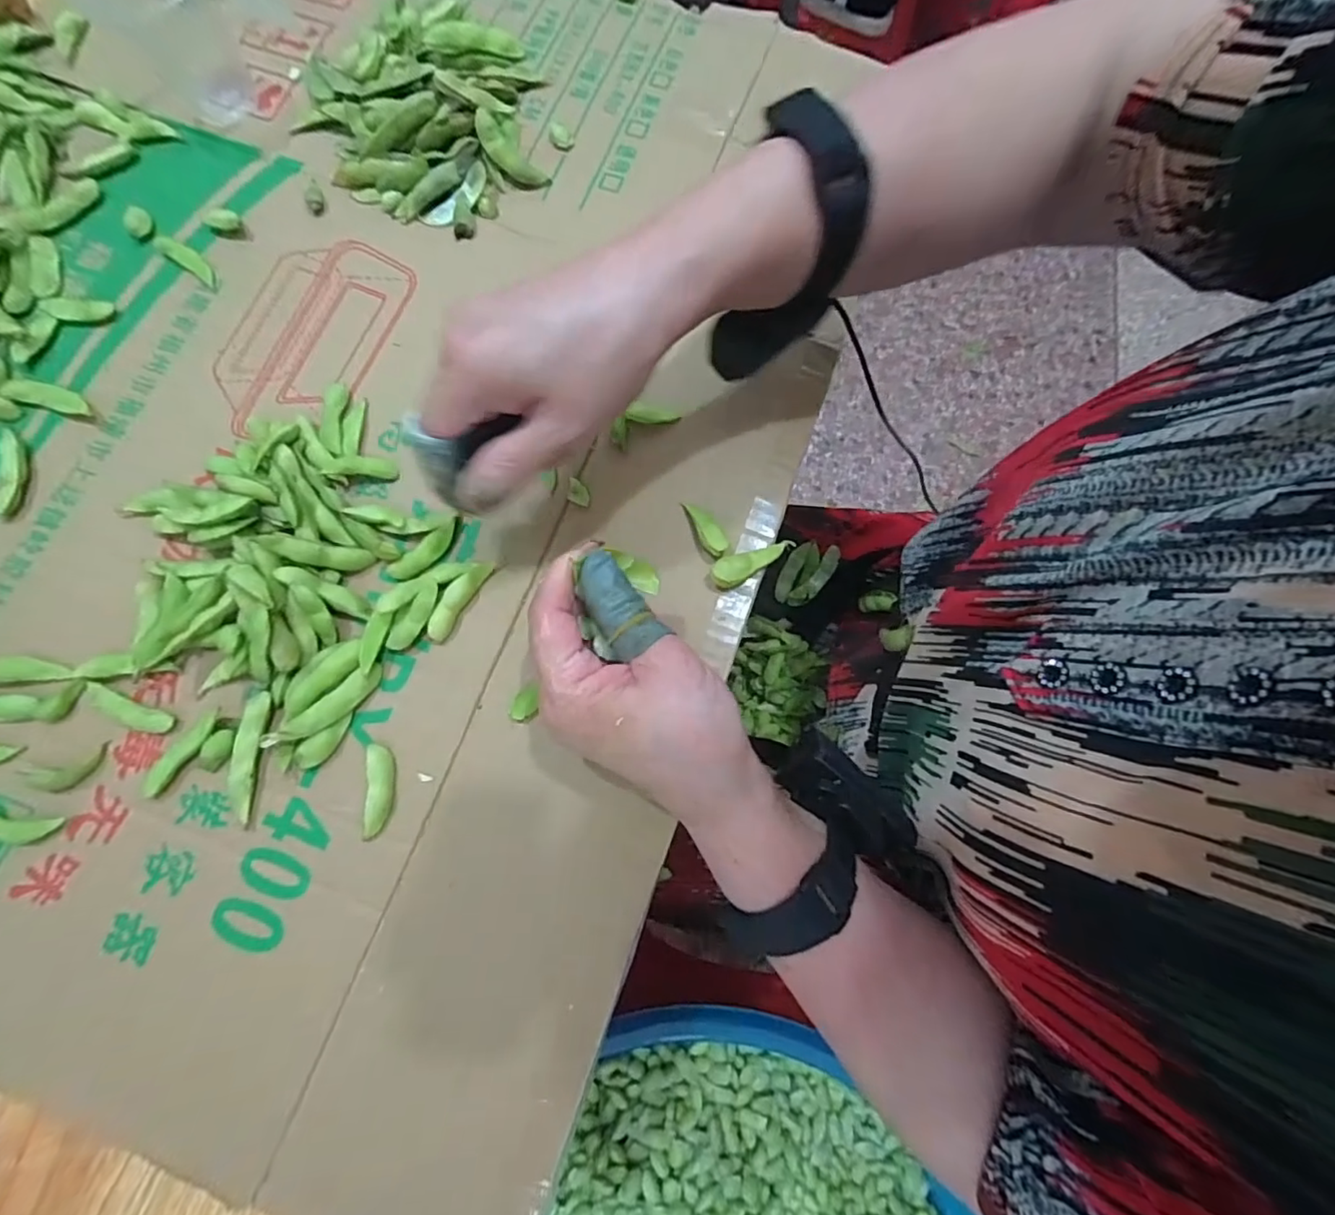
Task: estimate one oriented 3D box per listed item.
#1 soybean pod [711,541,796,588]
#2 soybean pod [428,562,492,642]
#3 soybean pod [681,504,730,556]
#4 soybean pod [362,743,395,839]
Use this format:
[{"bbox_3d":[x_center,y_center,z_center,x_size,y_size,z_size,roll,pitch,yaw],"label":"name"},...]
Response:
[{"bbox_3d":[0.047,-0.026,0.313,0.052,0.008,0.015,-24,78,-24],"label":"soybean pod"},{"bbox_3d":[-0.111,-0.005,0.303,0.012,0.007,0.047,29,78,5],"label":"soybean pod"},{"bbox_3d":[0.020,-0.045,0.312,0.013,0.009,0.036,-29,64,-8],"label":"soybean pod"},{"bbox_3d":[-0.141,0.089,0.281,0.014,0.005,0.043,-4,77,-3],"label":"soybean pod"}]

